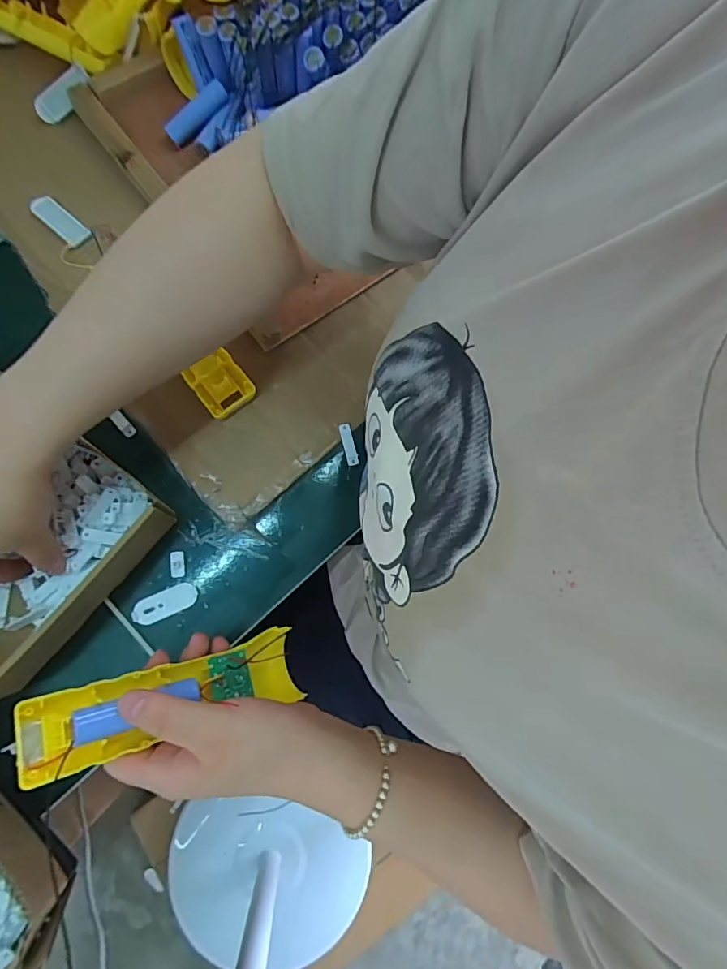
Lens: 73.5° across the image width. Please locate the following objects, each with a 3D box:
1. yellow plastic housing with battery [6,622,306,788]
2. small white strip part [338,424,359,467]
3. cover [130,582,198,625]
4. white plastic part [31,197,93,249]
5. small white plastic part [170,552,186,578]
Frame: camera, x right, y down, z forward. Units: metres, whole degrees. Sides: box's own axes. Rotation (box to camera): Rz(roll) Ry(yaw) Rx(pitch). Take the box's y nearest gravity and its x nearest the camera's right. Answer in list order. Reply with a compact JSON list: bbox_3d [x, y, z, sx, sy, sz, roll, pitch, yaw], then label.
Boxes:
[{"bbox_3d":[-0.112,0.126,0.291,0.155,0.017,0.042,-5,75,-36],"label":"yellow plastic housing with battery"},{"bbox_3d":[-0.013,-0.036,0.428,0.011,0.004,0.038,-14,78,-4],"label":"small white strip part"},{"bbox_3d":[-0.156,0.093,0.381,0.050,0.004,0.019,-24,79,-6],"label":"cover"},{"bbox_3d":[-0.264,-0.230,0.423,0.057,0.006,0.022,39,80,7],"label":"white plastic part"},{"bbox_3d":[-0.149,0.064,0.389,0.011,0.004,0.021,-6,78,-2],"label":"small white plastic part"}]

